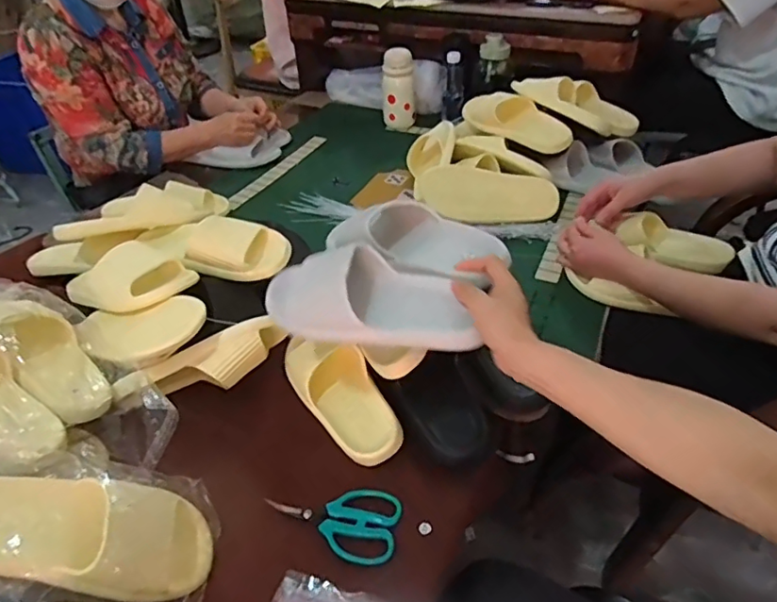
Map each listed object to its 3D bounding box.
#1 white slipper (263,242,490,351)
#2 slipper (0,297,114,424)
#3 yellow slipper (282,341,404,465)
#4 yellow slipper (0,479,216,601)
[{"bbox_3d":[-0.028,-0.006,0.618,0.256,0.064,0.110,12,42,17],"label":"white slipper"},{"bbox_3d":[-0.428,0.060,0.683,0.218,0.077,0.094,43,54,8],"label":"slipper"},{"bbox_3d":[-0.062,0.109,0.725,0.089,0.058,0.225,-24,45,-24],"label":"yellow slipper"},{"bbox_3d":[-0.290,0.219,0.530,0.252,0.055,0.096,20,34,-24],"label":"yellow slipper"}]

